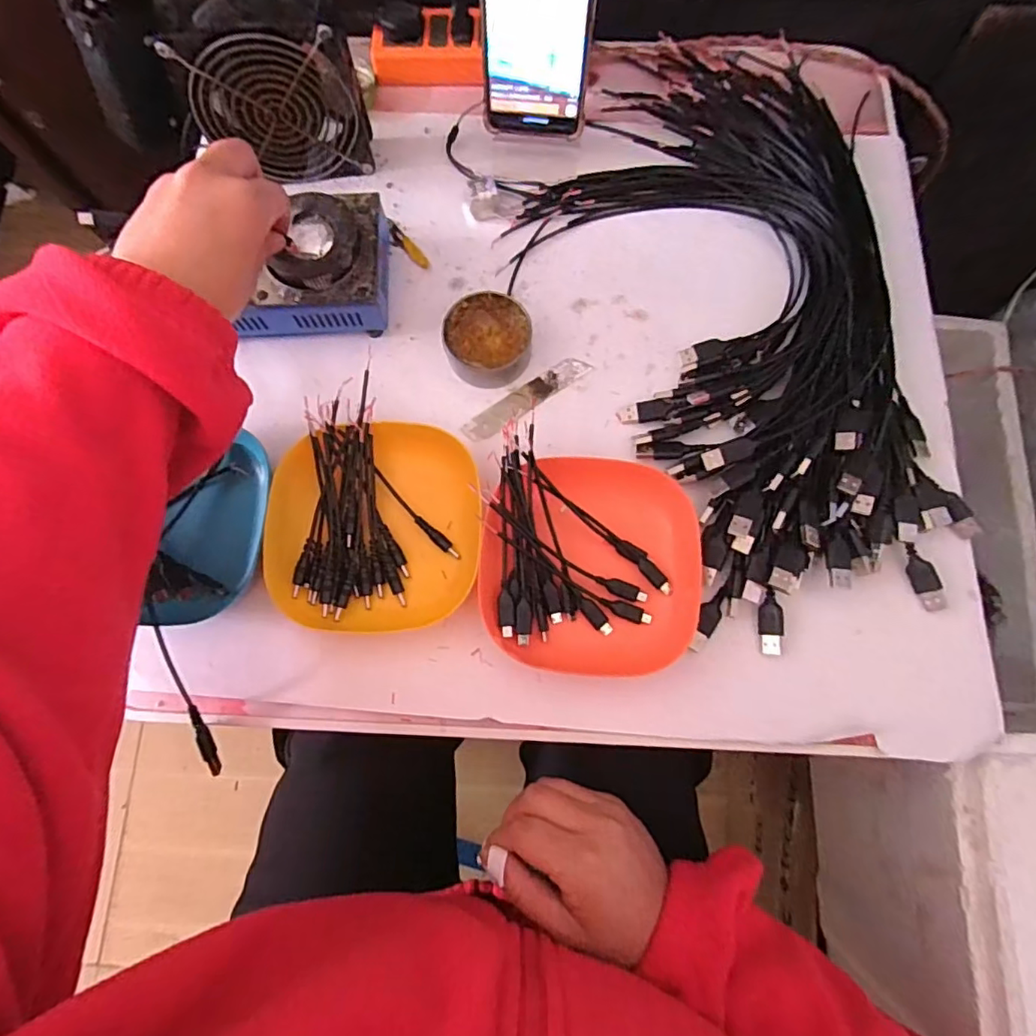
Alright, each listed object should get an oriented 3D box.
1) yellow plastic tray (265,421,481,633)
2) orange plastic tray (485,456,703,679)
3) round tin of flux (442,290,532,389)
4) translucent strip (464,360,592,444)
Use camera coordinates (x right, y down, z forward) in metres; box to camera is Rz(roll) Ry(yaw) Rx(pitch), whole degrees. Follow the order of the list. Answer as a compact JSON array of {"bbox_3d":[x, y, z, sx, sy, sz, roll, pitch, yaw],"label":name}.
[{"bbox_3d":[-0.096,0.005,0.388,0.134,0.028,0.136,-2,76,1],"label":"yellow plastic tray"},{"bbox_3d":[0.046,0.029,0.380,0.136,0.027,0.140,2,76,2],"label":"orange plastic tray"},{"bbox_3d":[-0.022,-0.131,0.423,0.061,0.027,0.066,0,76,1],"label":"round tin of flux"},{"bbox_3d":[0.006,-0.090,0.428,0.105,0.004,0.020,-35,78,-7],"label":"translucent strip"}]

